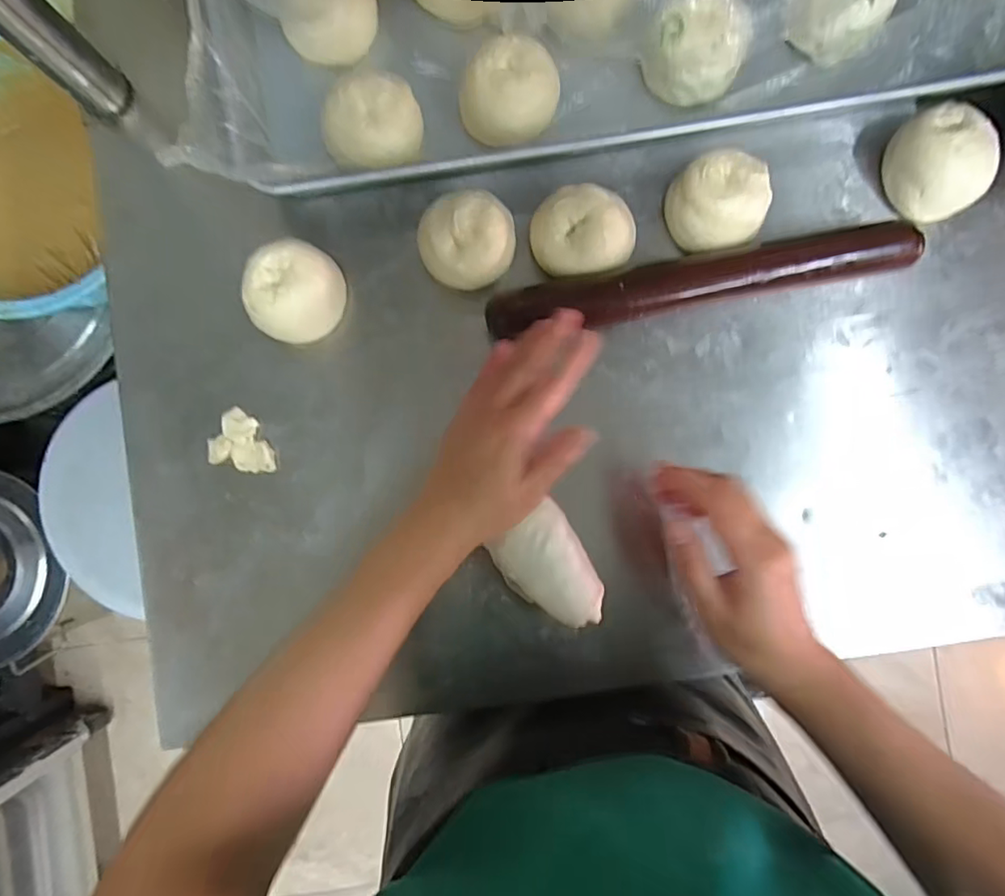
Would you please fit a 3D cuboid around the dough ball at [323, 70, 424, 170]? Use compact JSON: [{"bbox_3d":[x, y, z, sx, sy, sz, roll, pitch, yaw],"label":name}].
[{"bbox_3d":[-0.097,-0.240,0.440,0.069,0.049,0.066,0,88,-1],"label":"dough ball"}]

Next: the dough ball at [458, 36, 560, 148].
[{"bbox_3d":[0.007,-0.271,0.445,0.081,0.048,0.069,-41,89,-2],"label":"dough ball"}]

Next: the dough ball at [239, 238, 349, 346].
[{"bbox_3d":[-0.158,-0.116,0.439,0.063,0.045,0.070,12,88,0],"label":"dough ball"}]

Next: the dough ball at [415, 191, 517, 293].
[{"bbox_3d":[-0.025,-0.152,0.431,0.069,0.044,0.064,0,88,-1],"label":"dough ball"}]

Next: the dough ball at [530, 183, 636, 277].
[{"bbox_3d":[0.063,-0.162,0.441,0.081,0.049,0.063,-4,88,-1],"label":"dough ball"}]

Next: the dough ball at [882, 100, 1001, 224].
[{"bbox_3d":[0.342,-0.222,0.448,0.074,0.047,0.079,0,88,-1],"label":"dough ball"}]

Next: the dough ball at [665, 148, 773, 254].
[{"bbox_3d":[0.163,-0.184,0.444,0.066,0.052,0.063,0,88,-1],"label":"dough ball"}]

